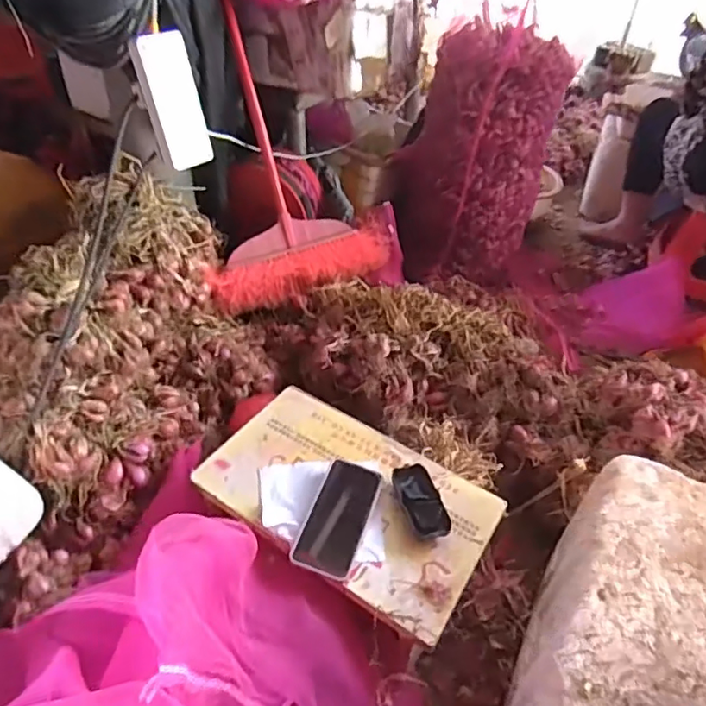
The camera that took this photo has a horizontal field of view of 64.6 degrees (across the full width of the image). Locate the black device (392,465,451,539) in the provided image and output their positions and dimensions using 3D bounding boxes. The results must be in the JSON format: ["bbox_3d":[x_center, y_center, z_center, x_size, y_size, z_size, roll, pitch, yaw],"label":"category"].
[{"bbox_3d":[0.090,0.199,0.753,0.053,0.031,0.102,-7,43,-15],"label":"black device"}]

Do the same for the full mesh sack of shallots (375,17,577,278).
[{"bbox_3d":[0.303,-0.482,1.436,0.322,0.598,0.277,-20,46,-24],"label":"full mesh sack of shallots"}]

